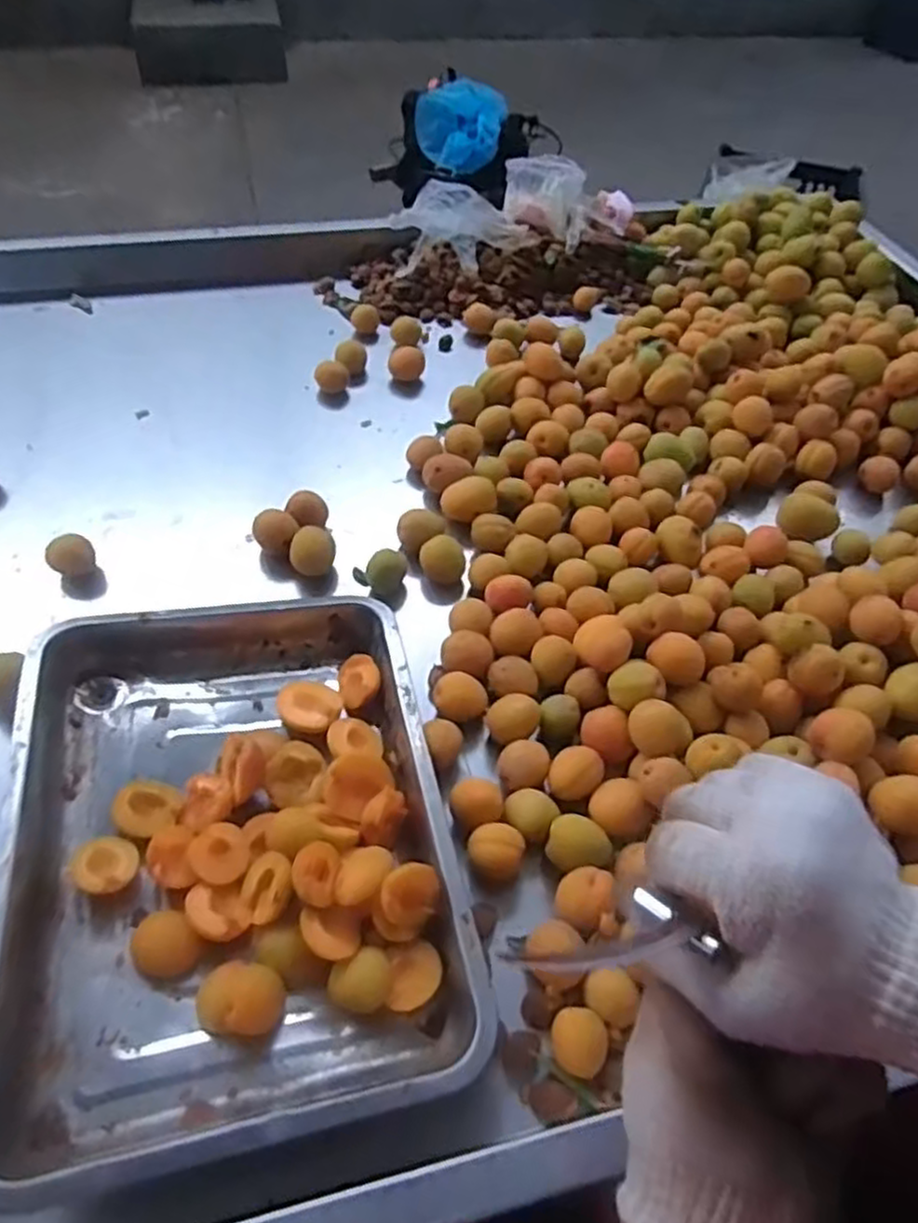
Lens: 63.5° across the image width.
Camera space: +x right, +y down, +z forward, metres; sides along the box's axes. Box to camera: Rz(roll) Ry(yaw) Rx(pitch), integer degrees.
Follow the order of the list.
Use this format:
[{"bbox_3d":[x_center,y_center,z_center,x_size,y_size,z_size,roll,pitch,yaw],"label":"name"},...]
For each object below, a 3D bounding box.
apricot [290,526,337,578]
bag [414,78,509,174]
[{"bbox_3d":[-0.129,-0.049,0.664,0.039,0.045,0.033,-9,52,-11],"label":"apricot"},{"bbox_3d":[0.002,-0.932,1.452,0.177,0.131,0.158,2,51,-2],"label":"bag"}]

